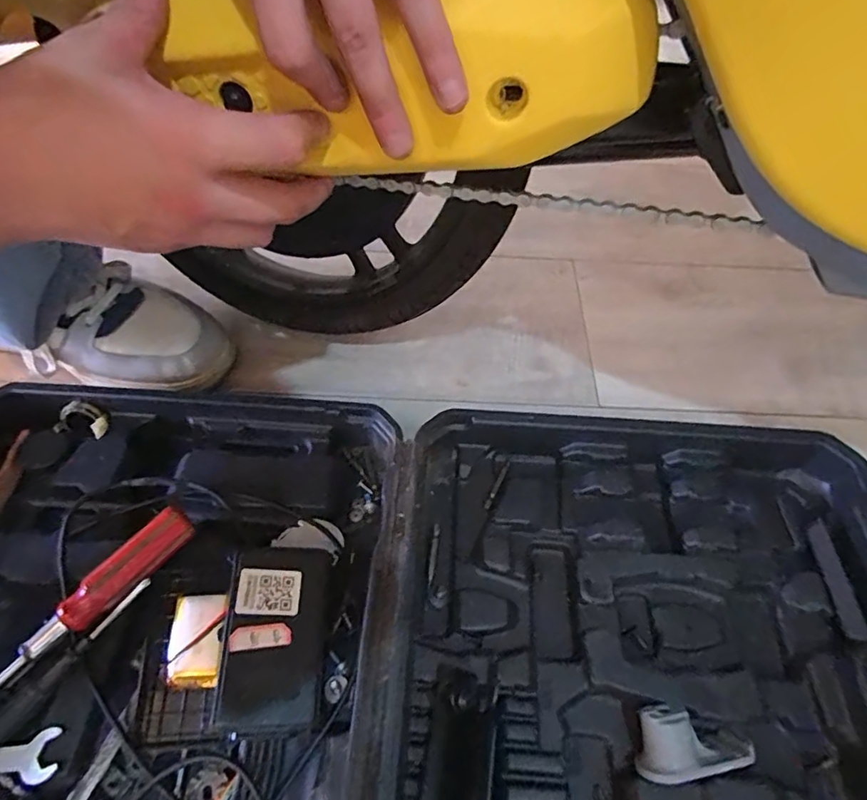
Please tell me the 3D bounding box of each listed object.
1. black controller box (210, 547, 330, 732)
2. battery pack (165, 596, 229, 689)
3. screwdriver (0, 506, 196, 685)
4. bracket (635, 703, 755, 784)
[{"bbox_3d":[-0.094,0.137,0.316,0.058,0.017,0.097,11,58,-16],"label":"black controller box"},{"bbox_3d":[-0.144,0.144,0.321,0.034,0.006,0.050,-2,64,1],"label":"battery pack"},{"bbox_3d":[-0.234,0.150,0.304,0.023,0.038,0.222,34,60,21],"label":"screwdriver"},{"bbox_3d":[0.147,0.195,0.300,0.064,0.026,0.034,13,53,-11],"label":"bracket"}]

